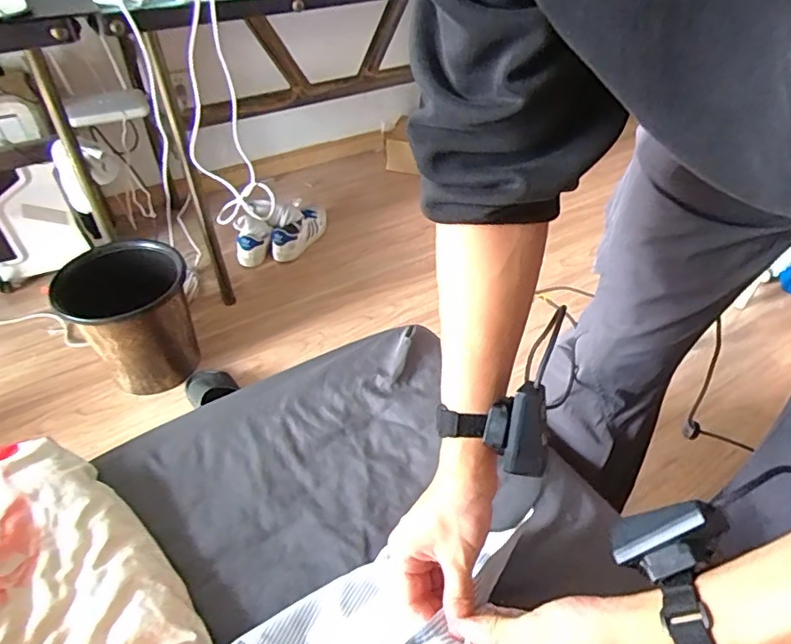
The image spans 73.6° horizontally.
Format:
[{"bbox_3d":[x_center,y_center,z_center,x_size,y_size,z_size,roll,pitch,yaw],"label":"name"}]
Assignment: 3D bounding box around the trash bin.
[{"bbox_3d":[-0.601,-0.002,1.233,0.236,0.296,0.255,1,44,-1],"label":"trash bin"}]

